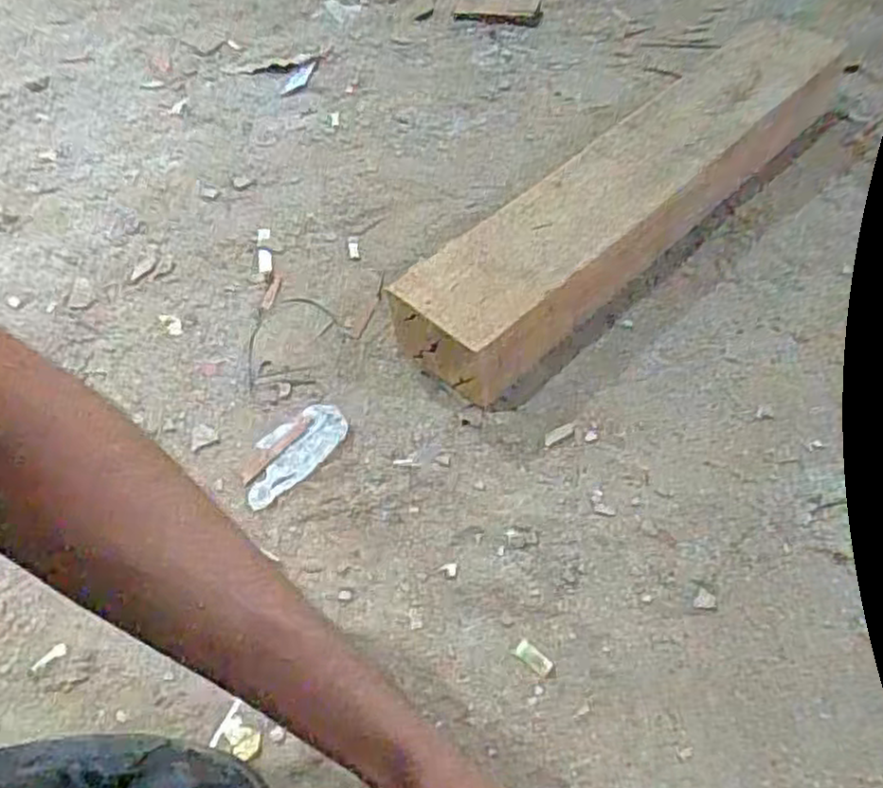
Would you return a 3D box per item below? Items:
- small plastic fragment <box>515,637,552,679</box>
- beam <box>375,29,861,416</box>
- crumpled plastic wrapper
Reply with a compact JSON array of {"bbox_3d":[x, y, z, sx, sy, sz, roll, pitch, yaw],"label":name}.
[{"bbox_3d":[0.060,0.172,0.478,0.025,0.004,0.012,34,62,28],"label":"small plastic fragment"},{"bbox_3d":[0.195,-0.205,0.701,0.577,0.092,0.128,-39,58,-23],"label":"beam"},{"bbox_3d":[-0.122,0.045,0.590,0.100,0.006,0.052,-39,58,-23],"label":"crumpled plastic wrapper"}]

